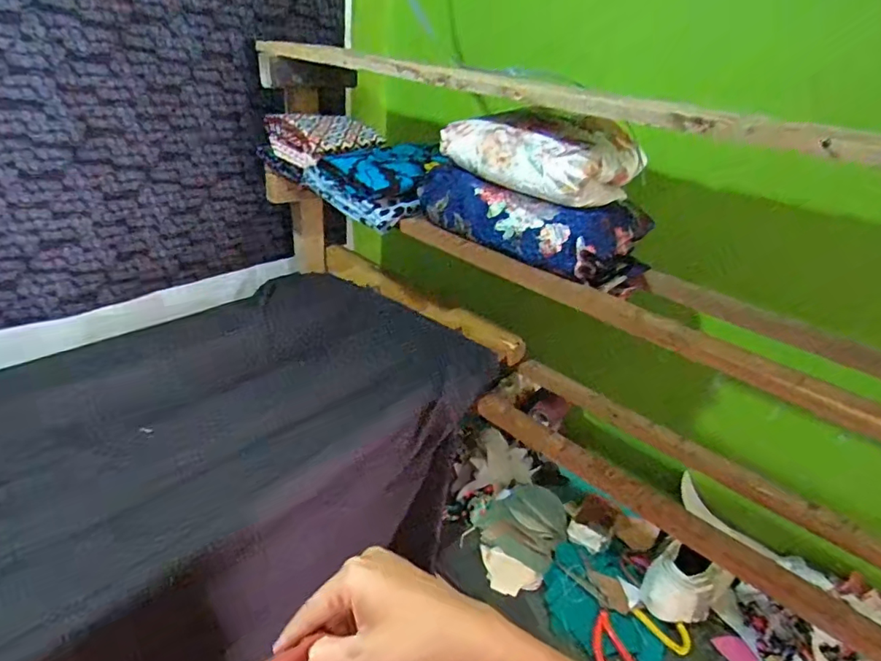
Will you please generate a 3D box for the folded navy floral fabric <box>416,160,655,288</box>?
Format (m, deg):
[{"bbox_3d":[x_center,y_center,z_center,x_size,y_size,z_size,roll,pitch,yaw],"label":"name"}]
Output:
[{"bbox_3d":[0.130,-0.167,0.780,0.317,0.098,0.162,25,35,31],"label":"folded navy floral fabric"}]

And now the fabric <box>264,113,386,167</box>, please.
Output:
[{"bbox_3d":[-0.221,-0.370,0.994,0.166,0.068,0.167,28,36,33],"label":"fabric"}]

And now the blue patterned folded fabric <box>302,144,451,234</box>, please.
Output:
[{"bbox_3d":[-0.098,-0.258,0.896,0.202,0.088,0.185,26,35,31],"label":"blue patterned folded fabric"}]

